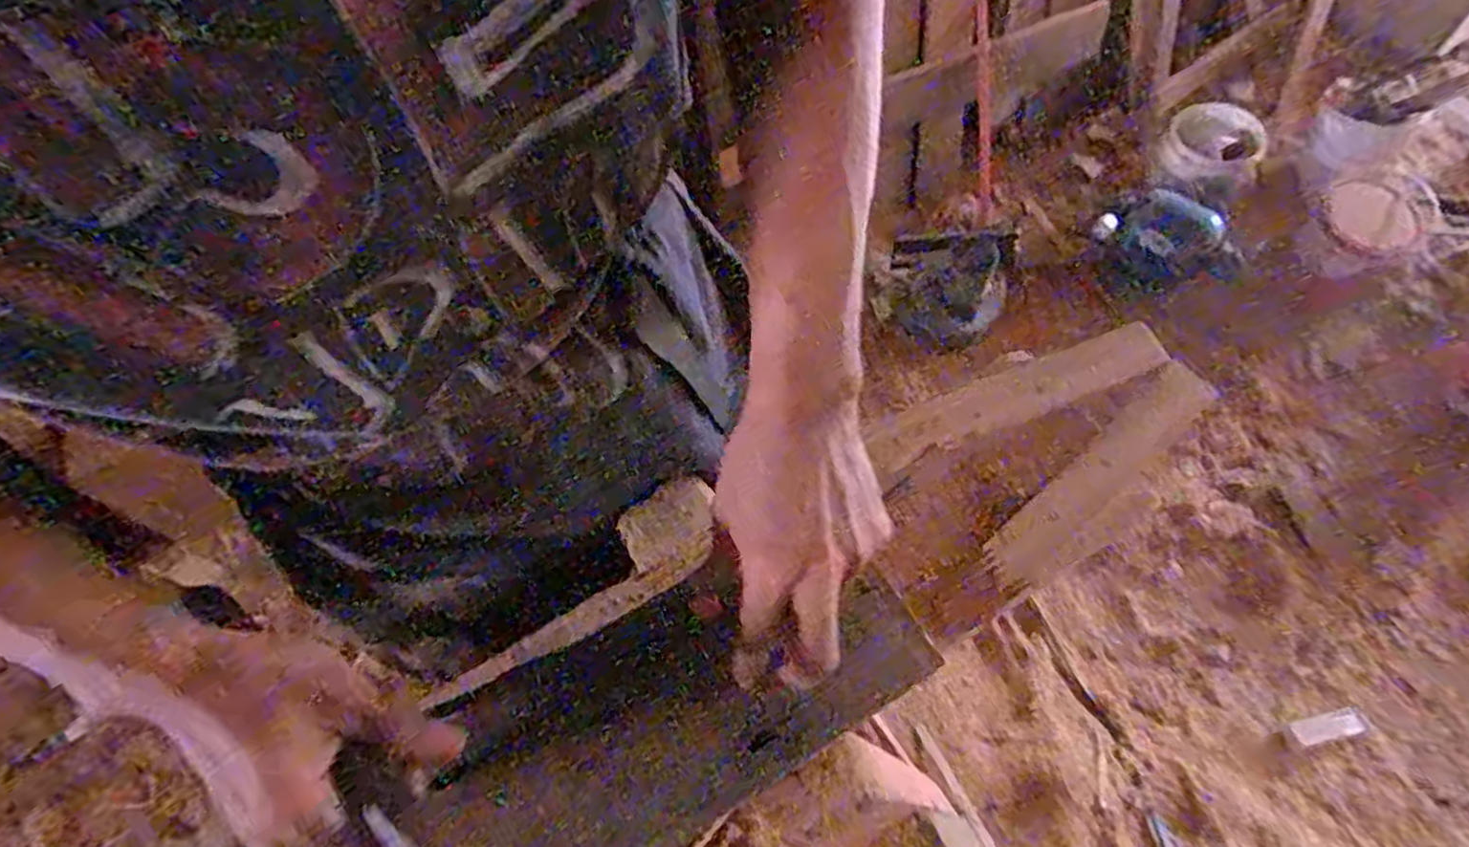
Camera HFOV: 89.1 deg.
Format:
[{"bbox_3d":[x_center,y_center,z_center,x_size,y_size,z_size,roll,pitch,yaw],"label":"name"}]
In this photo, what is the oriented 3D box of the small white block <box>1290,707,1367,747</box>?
[{"bbox_3d":[0.871,0.445,1.097,0.108,0.010,0.037,-11,55,-5],"label":"small white block"}]

